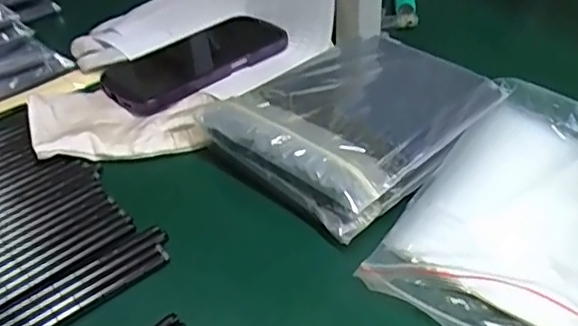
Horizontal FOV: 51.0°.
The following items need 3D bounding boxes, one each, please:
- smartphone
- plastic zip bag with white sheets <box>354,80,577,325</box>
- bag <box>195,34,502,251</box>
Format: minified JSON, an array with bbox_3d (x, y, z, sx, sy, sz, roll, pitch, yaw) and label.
[{"bbox_3d":[-0.083,-0.096,0.558,0.174,0.015,0.082,-31,46,-31],"label":"smartphone"},{"bbox_3d":[0.162,0.020,0.389,0.145,0.036,0.227,20,43,25],"label":"plastic zip bag with white sheets"},{"bbox_3d":[0.051,-0.037,0.457,0.150,0.045,0.196,30,48,34],"label":"bag"}]

